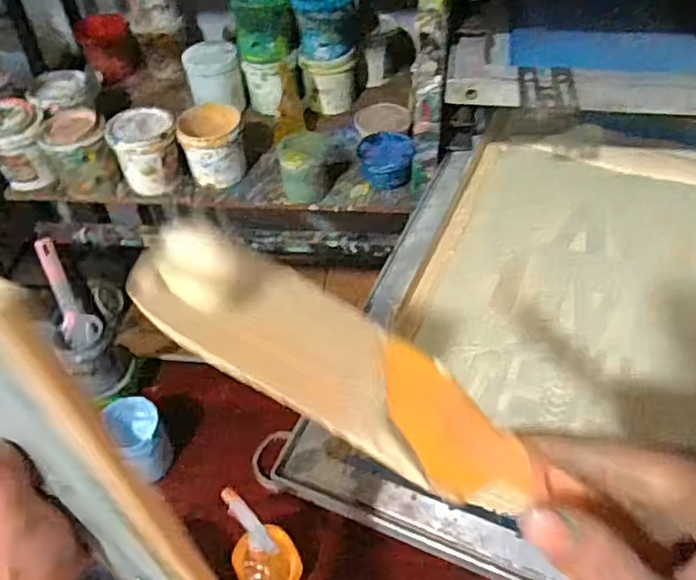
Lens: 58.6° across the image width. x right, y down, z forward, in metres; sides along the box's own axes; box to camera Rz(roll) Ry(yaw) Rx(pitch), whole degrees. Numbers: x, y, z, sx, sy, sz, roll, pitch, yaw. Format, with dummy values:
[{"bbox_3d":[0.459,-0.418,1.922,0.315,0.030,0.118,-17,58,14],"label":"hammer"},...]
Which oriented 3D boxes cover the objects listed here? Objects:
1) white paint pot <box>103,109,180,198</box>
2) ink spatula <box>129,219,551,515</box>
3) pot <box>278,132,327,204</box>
[{"bbox_3d":[-0.394,-0.265,1.225,0.120,0.144,0.122,-1,46,1],"label":"white paint pot"},{"bbox_3d":[0.002,0.025,0.186,0.135,0.008,0.047,33,44,-17],"label":"ink spatula"},{"bbox_3d":[-0.084,-0.241,1.199,0.094,0.105,0.088,-9,46,-8],"label":"pot"}]

